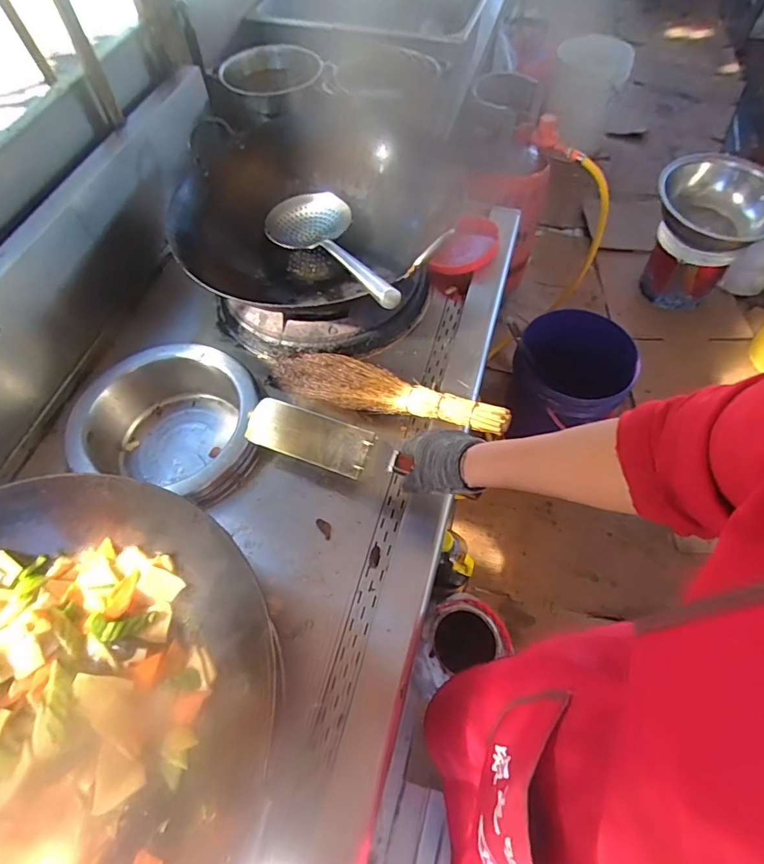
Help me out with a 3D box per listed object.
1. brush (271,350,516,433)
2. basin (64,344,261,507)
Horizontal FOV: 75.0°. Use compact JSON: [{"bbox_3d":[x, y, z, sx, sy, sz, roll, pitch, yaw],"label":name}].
[{"bbox_3d":[-0.001,-0.060,0.796,0.394,0.077,0.072,21,63,12],"label":"brush"},{"bbox_3d":[-0.334,-0.012,0.839,0.274,0.145,0.252,0,60,0],"label":"basin"}]

